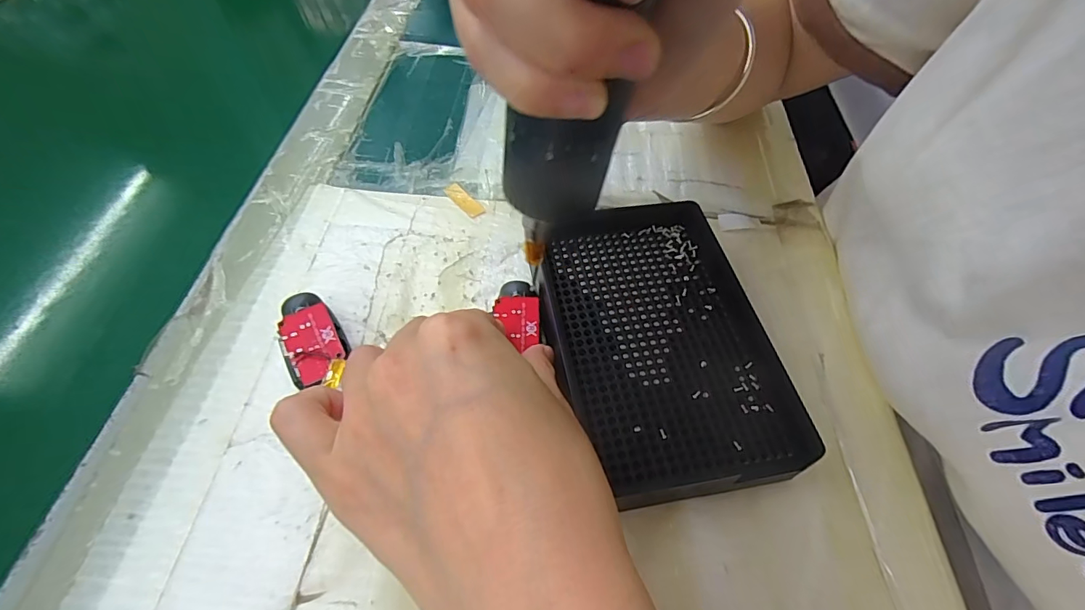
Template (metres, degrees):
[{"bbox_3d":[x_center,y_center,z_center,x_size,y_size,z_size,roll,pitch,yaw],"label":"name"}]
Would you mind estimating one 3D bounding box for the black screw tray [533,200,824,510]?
[{"bbox_3d":[0.052,0.013,0.224,0.097,0.022,0.146,-7,55,-8],"label":"black screw tray"}]

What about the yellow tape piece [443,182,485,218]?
[{"bbox_3d":[-0.048,-0.064,0.283,0.011,0.004,0.033,-33,62,-23],"label":"yellow tape piece"}]

